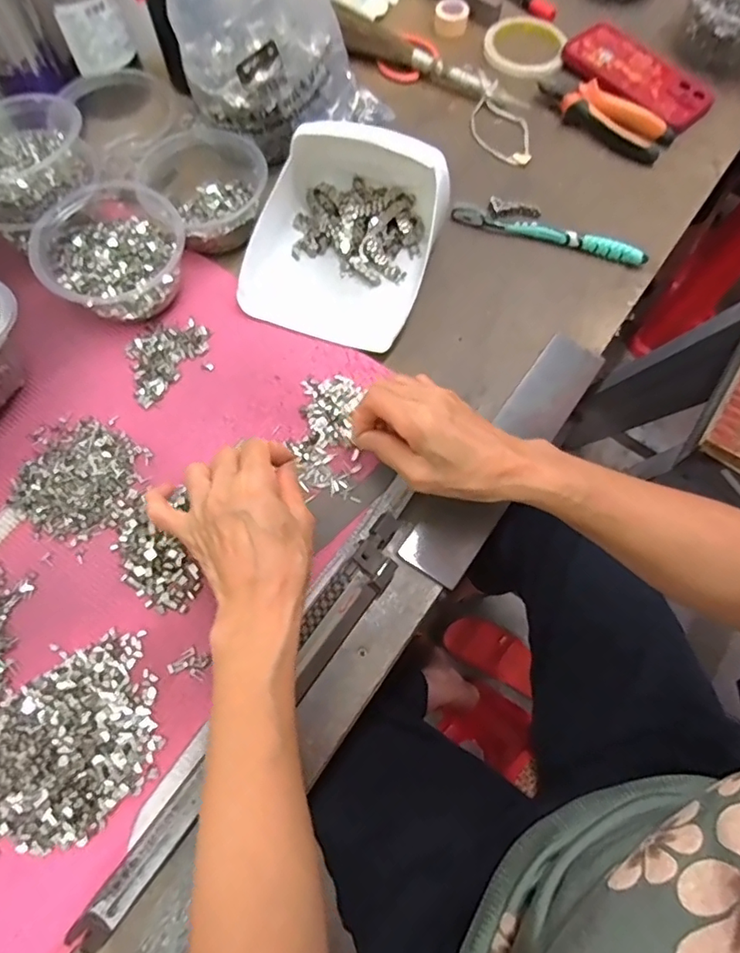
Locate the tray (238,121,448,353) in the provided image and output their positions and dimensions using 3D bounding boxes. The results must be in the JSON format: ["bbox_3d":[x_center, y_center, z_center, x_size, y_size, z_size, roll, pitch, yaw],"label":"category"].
[{"bbox_3d":[-0.022,-0.219,0.475,0.157,0.083,0.181,17,68,7],"label":"tray"}]

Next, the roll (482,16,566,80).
[{"bbox_3d":[0.188,-0.505,0.642,0.097,0.017,0.095,0,67,0],"label":"roll"}]

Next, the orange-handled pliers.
[{"bbox_3d":[0.254,-0.390,0.588,0.145,0.033,0.050,37,72,14],"label":"orange-handled pliers"}]

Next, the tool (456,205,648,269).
[{"bbox_3d":[0.172,-0.233,0.527,0.186,0.015,0.015,19,68,7],"label":"tool"}]

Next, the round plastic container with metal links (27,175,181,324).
[{"bbox_3d":[-0.215,-0.192,0.468,0.111,0.064,0.117,0,67,0],"label":"round plastic container with metal links"}]

